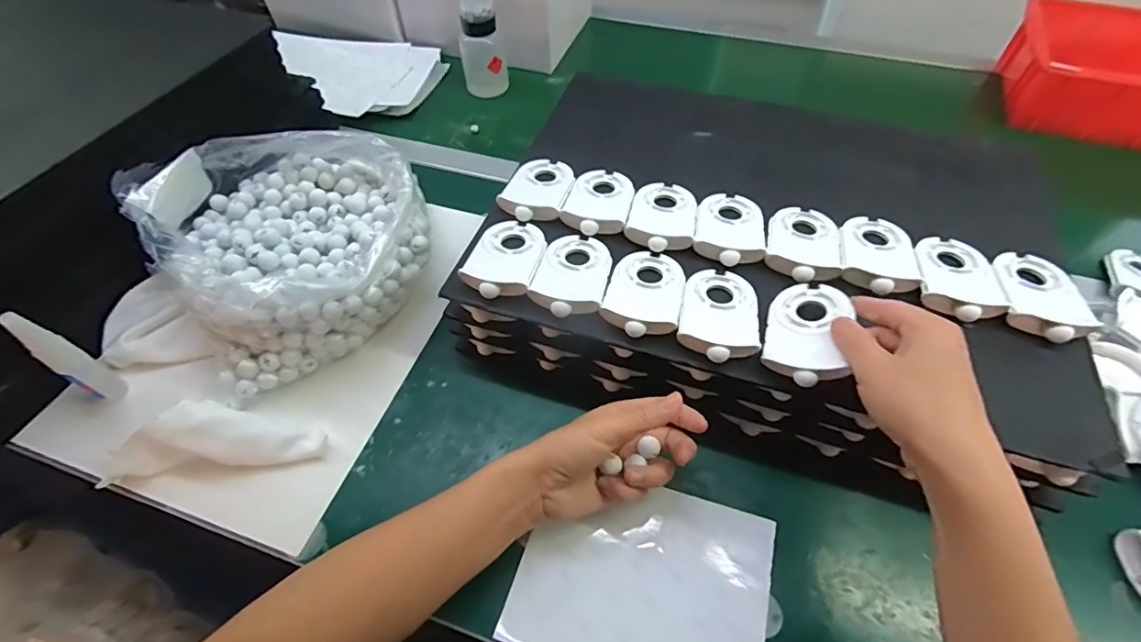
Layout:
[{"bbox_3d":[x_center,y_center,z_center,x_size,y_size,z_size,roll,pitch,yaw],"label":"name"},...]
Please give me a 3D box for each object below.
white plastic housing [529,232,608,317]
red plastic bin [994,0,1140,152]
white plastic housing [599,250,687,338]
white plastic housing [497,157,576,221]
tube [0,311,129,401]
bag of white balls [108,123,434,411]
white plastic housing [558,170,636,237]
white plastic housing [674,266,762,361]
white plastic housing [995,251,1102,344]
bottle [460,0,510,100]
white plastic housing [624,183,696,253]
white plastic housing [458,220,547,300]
[{"bbox_3d":[0.003,-0.041,0.422,0.058,0.010,0.088,13,55,11],"label":"white plastic housing"},{"bbox_3d":[0.744,-0.311,0.667,0.303,0.086,0.197,24,57,18],"label":"red plastic bin"},{"bbox_3d":[0.061,-0.025,0.409,0.059,0.011,0.089,15,55,12],"label":"white plastic housing"},{"bbox_3d":[-0.028,-0.125,0.483,0.058,0.012,0.086,15,55,12],"label":"white plastic housing"},{"bbox_3d":[-0.406,0.034,0.420,0.020,0.117,0.023,21,57,16],"label":"tube"},{"bbox_3d":[-0.252,-0.081,0.482,0.214,0.112,0.214,-27,57,-18],"label":"bag of white balls"},{"bbox_3d":[0.027,-0.112,0.472,0.057,0.012,0.087,11,54,10],"label":"white plastic housing"},{"bbox_3d":[0.117,-0.007,0.400,0.057,0.013,0.090,13,55,10],"label":"white plastic housing"},{"bbox_3d":[0.370,-0.022,0.402,0.057,0.016,0.085,16,55,13],"label":"white plastic housing"},{"bbox_3d":[-0.122,-0.374,0.713,0.051,0.131,0.052,7,54,6],"label":"bottle"},{"bbox_3d":[0.082,-0.096,0.460,0.058,0.012,0.085,10,54,9],"label":"white plastic housing"},{"bbox_3d":[-0.053,-0.056,0.431,0.058,0.012,0.088,10,54,9],"label":"white plastic housing"}]

